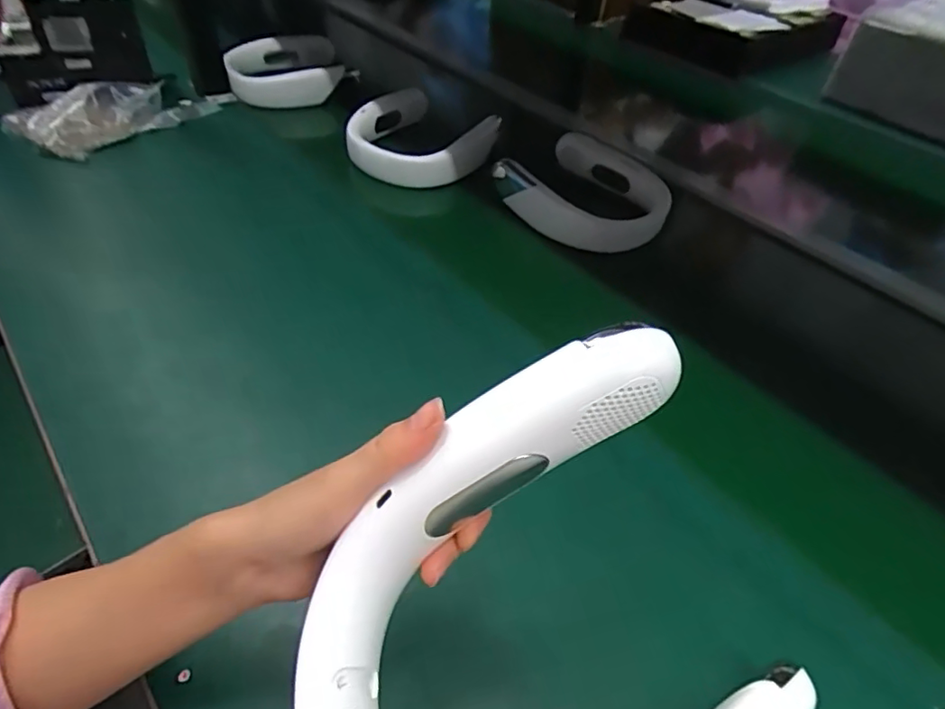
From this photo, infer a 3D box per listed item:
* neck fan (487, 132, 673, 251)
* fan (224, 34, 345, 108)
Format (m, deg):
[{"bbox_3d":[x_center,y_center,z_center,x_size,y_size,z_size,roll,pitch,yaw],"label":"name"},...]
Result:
[{"bbox_3d":[0.136,-0.215,0.752,0.204,0.060,0.192,-2,46,-6],"label":"neck fan"},{"bbox_3d":[-0.309,-0.473,0.939,0.176,0.044,0.194,-10,48,-14],"label":"fan"}]

